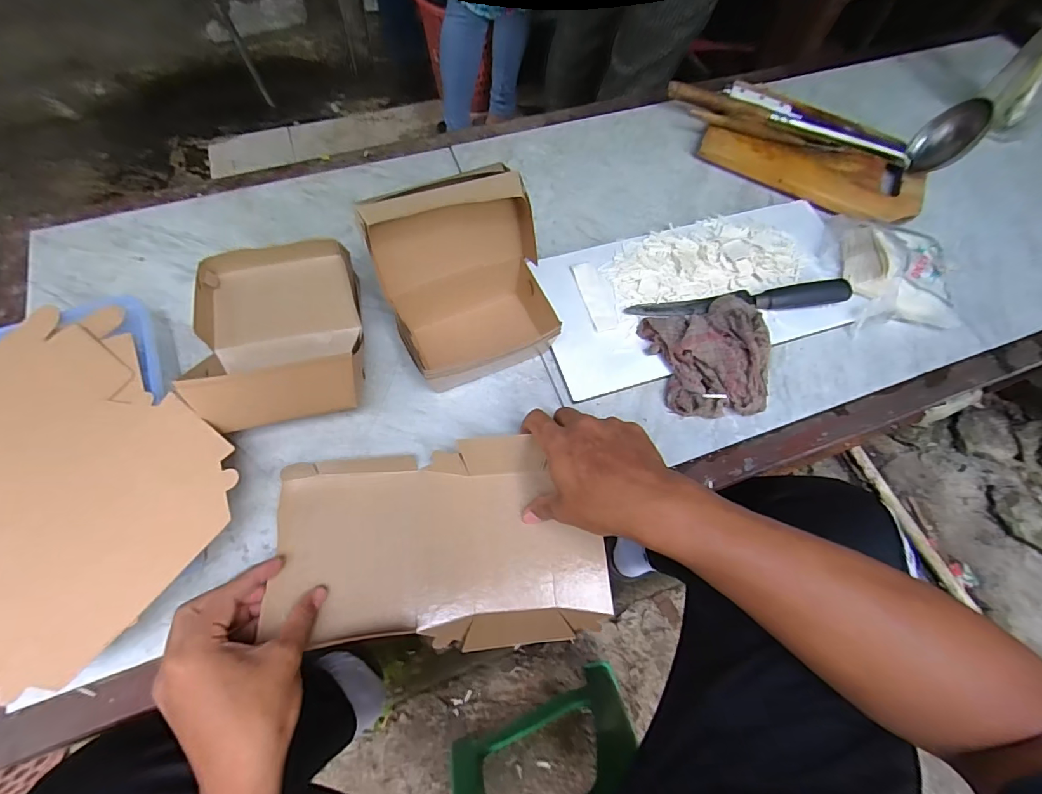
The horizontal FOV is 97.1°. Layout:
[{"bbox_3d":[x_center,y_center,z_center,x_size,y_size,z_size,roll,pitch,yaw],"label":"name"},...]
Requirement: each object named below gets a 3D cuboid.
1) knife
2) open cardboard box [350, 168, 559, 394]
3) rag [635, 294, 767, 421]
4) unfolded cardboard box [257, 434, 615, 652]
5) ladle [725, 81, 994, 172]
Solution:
[{"bbox_3d":[0.245,-0.108,0.515,0.247,0.022,0.028,-7,66,-6],"label":"knife"},{"bbox_3d":[-0.049,-0.103,0.438,0.165,0.150,0.138,-21,68,-12],"label":"open cardboard box"},{"bbox_3d":[0.206,-0.043,0.480,0.125,0.050,0.124,-14,67,-9],"label":"rag"},{"bbox_3d":[-0.068,0.127,0.406,0.277,0.038,0.166,-4,65,-5],"label":"unfolded cardboard box"},{"bbox_3d":[0.435,-0.389,0.619,0.301,0.080,0.091,25,66,9],"label":"ladle"}]

